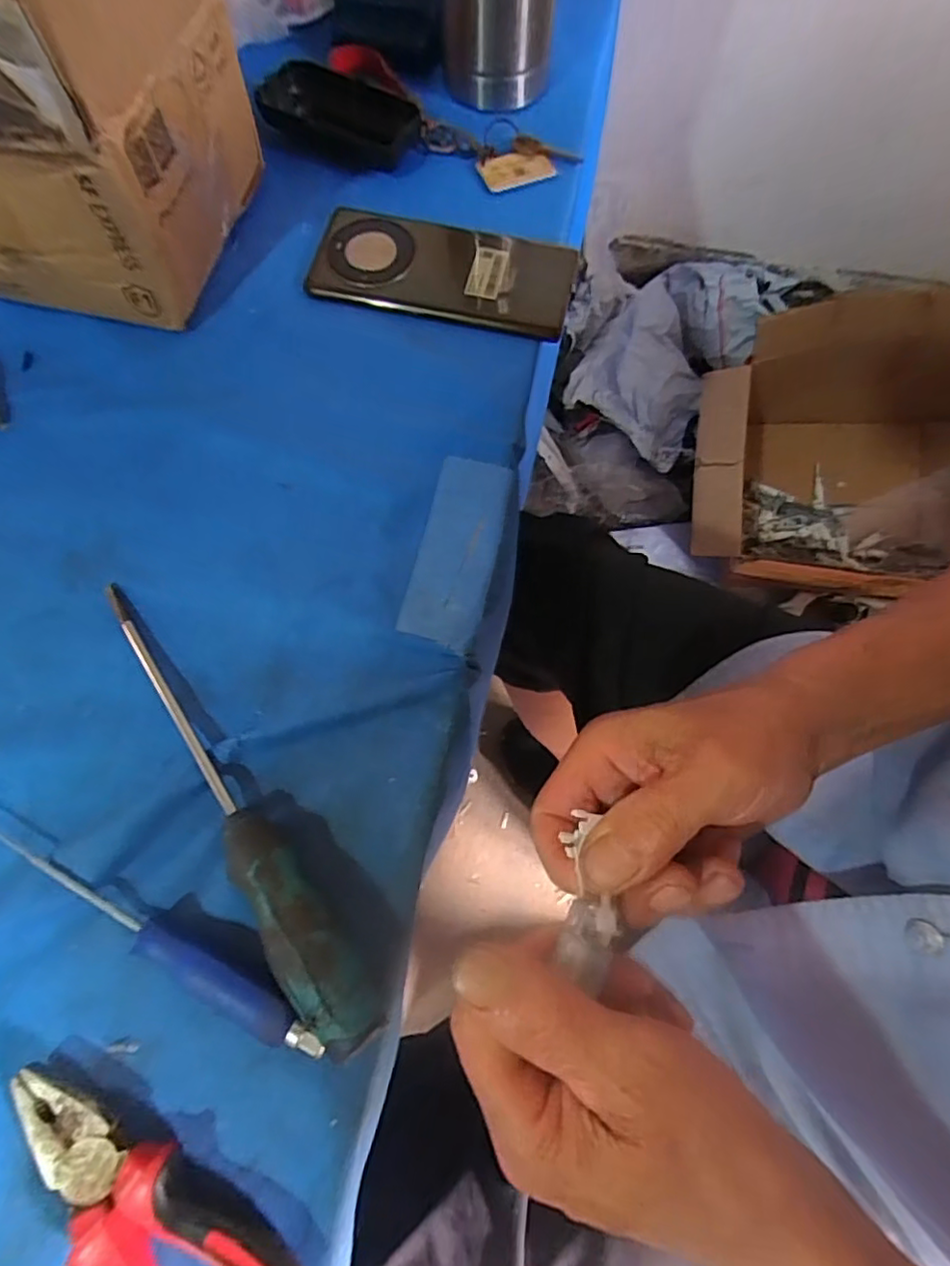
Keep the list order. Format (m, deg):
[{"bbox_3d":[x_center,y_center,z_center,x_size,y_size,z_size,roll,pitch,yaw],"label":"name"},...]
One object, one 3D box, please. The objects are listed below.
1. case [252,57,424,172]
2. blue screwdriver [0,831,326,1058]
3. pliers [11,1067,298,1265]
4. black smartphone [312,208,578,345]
[{"bbox_3d":[-0.092,-0.362,0.435,0.112,0.026,0.054,18,72,6],"label":"case"},{"bbox_3d":[-0.145,0.129,0.269,0.184,0.012,0.017,27,73,9],"label":"blue screwdriver"},{"bbox_3d":[-0.118,0.225,0.231,0.152,0.021,0.052,42,76,13],"label":"pliers"},{"bbox_3d":[-0.019,-0.233,0.398,0.163,0.014,0.073,12,71,4],"label":"black smartphone"}]

